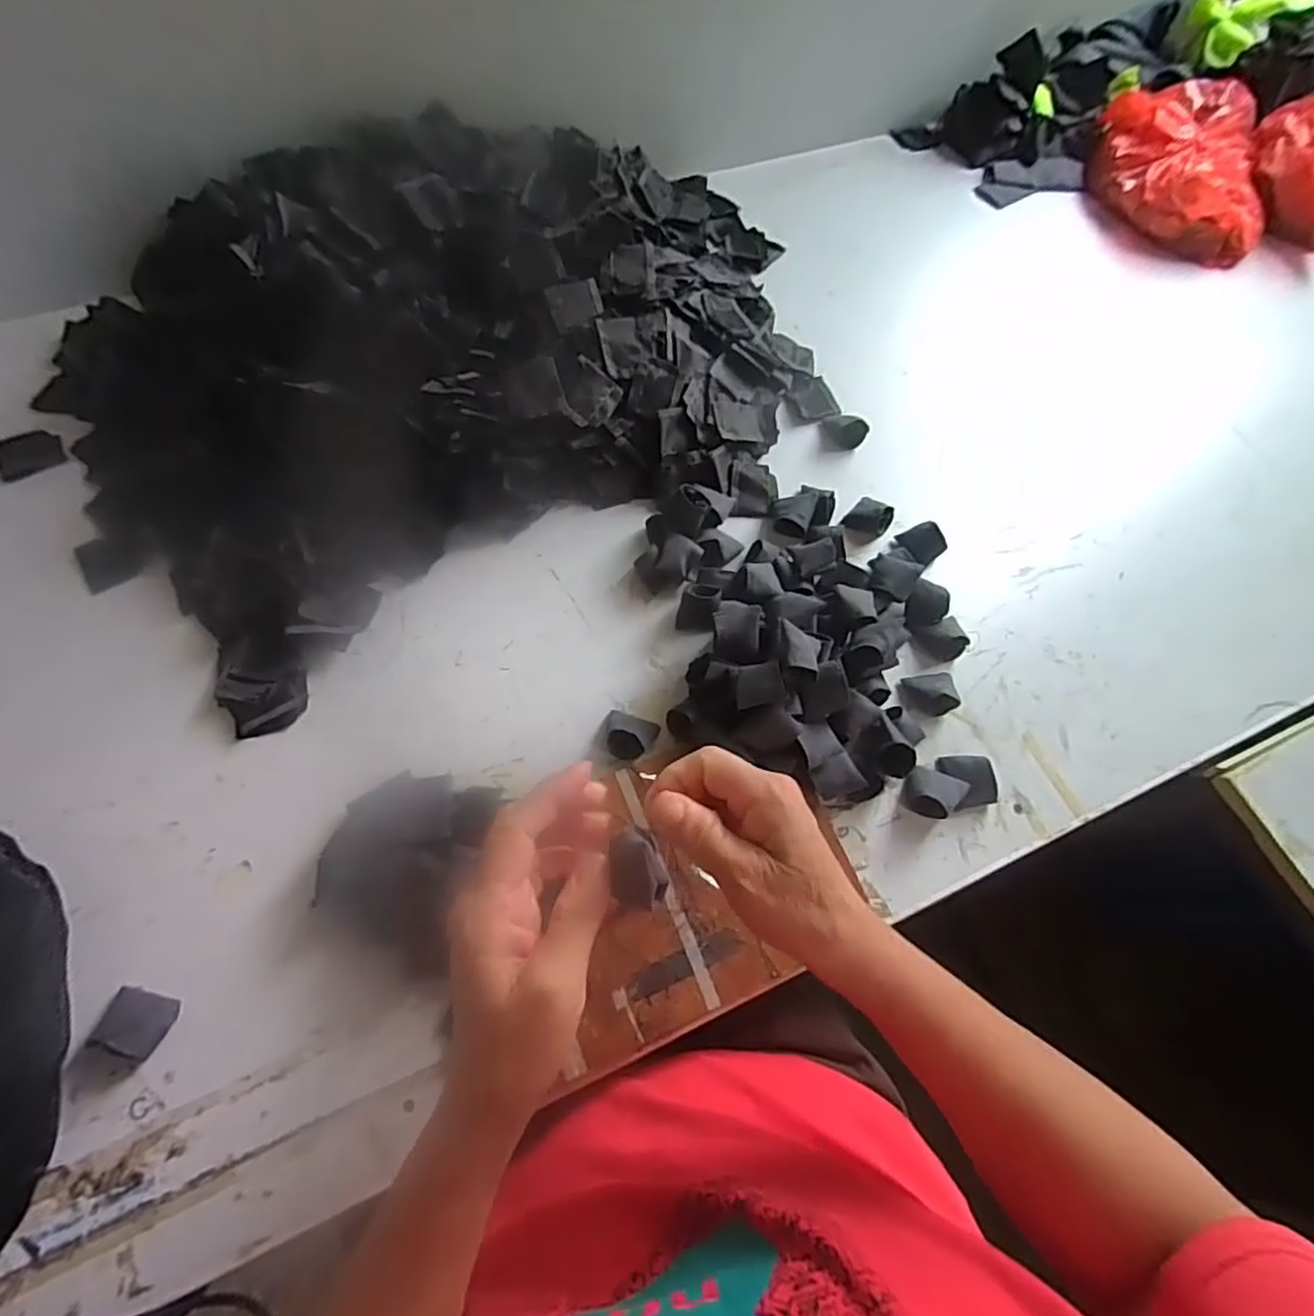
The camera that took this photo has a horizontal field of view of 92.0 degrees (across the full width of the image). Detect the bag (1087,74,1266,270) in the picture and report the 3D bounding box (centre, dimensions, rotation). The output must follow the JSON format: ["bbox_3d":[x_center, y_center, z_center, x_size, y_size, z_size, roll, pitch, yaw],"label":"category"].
[{"bbox_3d":[0.645,-0.600,0.780,0.179,0.079,0.226,7,67,0],"label":"bag"}]

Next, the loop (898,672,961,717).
[{"bbox_3d":[0.230,0.029,0.528,0.050,0.025,0.039,-8,67,-6],"label":"loop"}]

